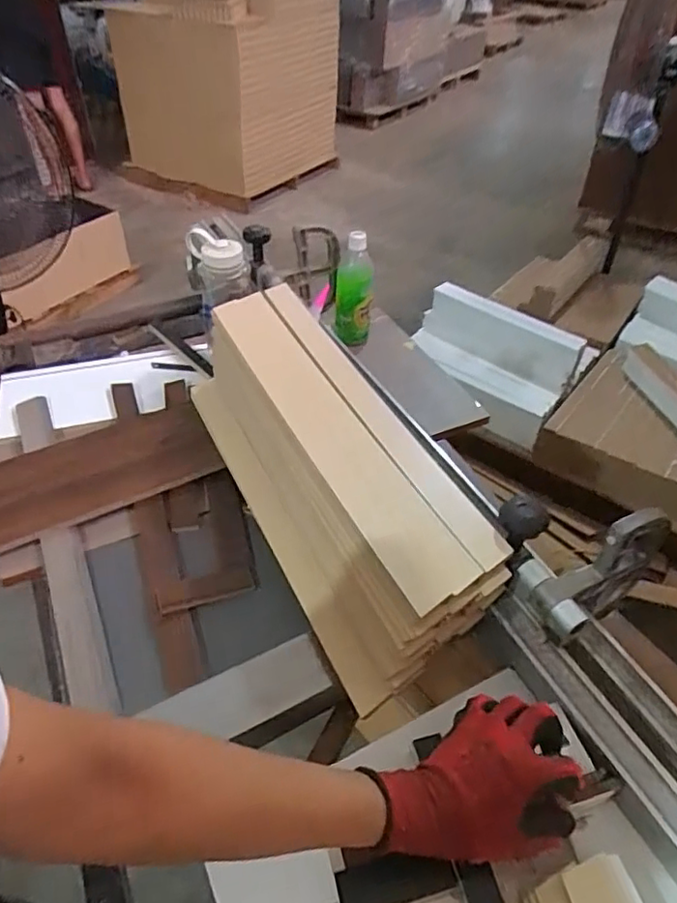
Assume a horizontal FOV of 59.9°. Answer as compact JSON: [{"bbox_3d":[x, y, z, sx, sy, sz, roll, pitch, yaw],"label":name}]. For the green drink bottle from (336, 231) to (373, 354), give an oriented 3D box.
[{"bbox_3d":[0.028,-0.279,1.071,0.070,0.212,0.059,5,44,5],"label":"green drink bottle"}]

